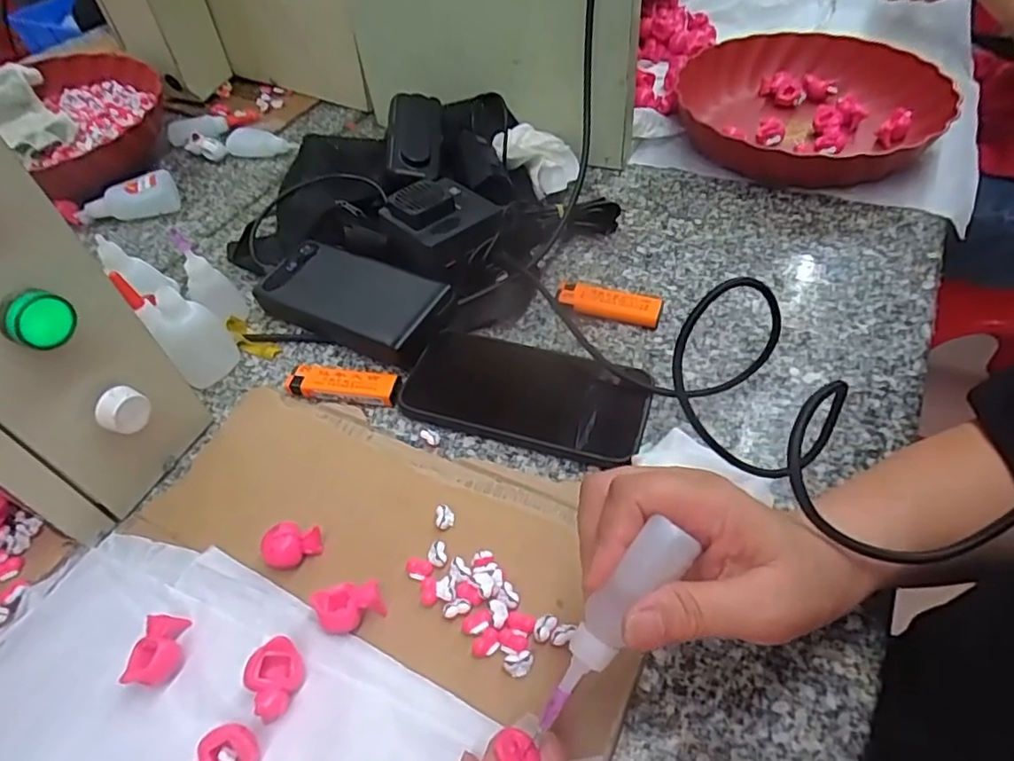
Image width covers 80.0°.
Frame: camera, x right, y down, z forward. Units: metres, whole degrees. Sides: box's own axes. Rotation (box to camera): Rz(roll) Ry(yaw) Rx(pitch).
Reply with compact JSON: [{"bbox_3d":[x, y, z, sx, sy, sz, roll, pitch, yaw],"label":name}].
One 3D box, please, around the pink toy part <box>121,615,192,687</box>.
[{"bbox_3d":[-0.174,0.135,0.303,0.020,0.014,0.031,-4,50,3],"label":"pink toy part"}]

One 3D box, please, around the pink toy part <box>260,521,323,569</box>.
[{"bbox_3d":[-0.120,0.093,0.339,0.028,0.019,0.023,1,50,7],"label":"pink toy part"}]

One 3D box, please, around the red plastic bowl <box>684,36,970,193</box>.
[{"bbox_3d":[0.284,-0.264,0.594,0.226,0.052,0.236,-3,50,4],"label":"red plastic bowl"}]

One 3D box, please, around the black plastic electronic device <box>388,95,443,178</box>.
[{"bbox_3d":[-0.083,-0.226,0.547,0.048,0.025,0.098,-6,50,1],"label":"black plastic electronic device"}]

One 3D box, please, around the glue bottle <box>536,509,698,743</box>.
[{"bbox_3d":[0.039,0.094,0.232,0.019,0.017,0.090,35,99,26],"label":"glue bottle"}]

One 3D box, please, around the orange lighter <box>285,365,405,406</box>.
[{"bbox_3d":[-0.117,0.003,0.431,0.080,0.016,0.025,4,51,9],"label":"orange lighter"}]

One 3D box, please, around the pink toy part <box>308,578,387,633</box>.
[{"bbox_3d":[-0.083,0.118,0.314,0.035,0.018,0.025,-2,50,5],"label":"pink toy part"}]

